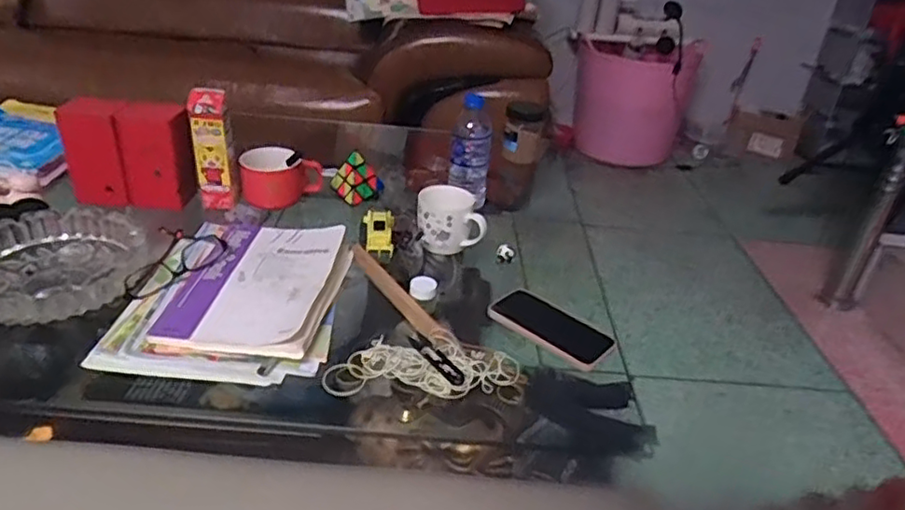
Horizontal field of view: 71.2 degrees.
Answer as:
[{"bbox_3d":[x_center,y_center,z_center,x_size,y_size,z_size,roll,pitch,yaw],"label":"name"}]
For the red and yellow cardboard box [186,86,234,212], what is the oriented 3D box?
[{"bbox_3d":[-0.381,-0.156,1.007,0.058,0.208,0.043,-5,32,-17],"label":"red and yellow cardboard box"}]

